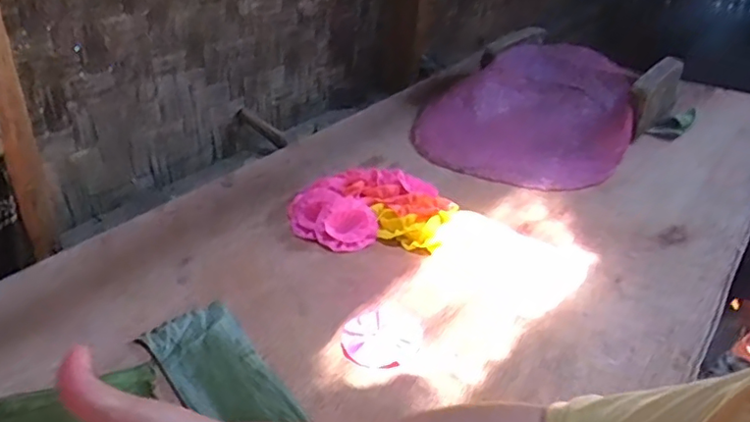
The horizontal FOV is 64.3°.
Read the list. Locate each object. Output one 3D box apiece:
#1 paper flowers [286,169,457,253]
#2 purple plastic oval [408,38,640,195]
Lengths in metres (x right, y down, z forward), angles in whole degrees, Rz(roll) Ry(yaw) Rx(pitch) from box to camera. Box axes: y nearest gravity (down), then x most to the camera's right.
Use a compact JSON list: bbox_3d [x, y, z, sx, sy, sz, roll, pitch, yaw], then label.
[{"bbox_3d":[-0.003,-0.005,0.788,0.211,0.039,0.153,4,30,2],"label":"paper flowers"},{"bbox_3d":[0.263,-0.178,1.027,0.337,0.072,0.372,20,62,26],"label":"purple plastic oval"}]

